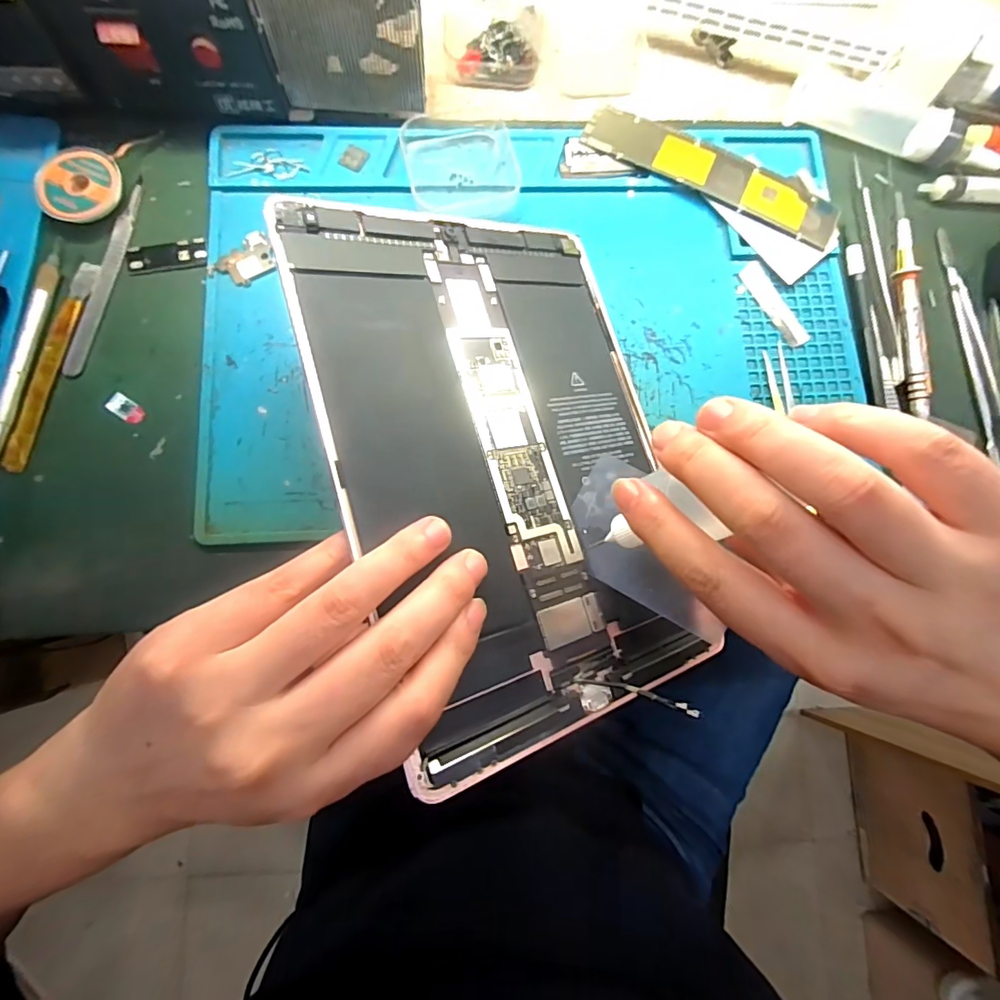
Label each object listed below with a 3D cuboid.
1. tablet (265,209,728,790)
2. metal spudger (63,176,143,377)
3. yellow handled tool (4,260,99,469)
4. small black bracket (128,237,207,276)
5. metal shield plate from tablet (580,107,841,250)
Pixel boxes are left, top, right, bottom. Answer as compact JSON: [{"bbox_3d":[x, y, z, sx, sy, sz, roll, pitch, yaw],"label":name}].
[{"bbox_3d":[0.008,-0.025,0.230,0.169,0.006,0.245,-11,80,-30],"label":"tablet"},{"bbox_3d":[-0.219,-0.126,0.270,0.011,0.004,0.120,12,81,-1],"label":"metal spudger"},{"bbox_3d":[-0.239,-0.073,0.258,0.010,0.004,0.119,12,81,-1],"label":"yellow handled tool"},{"bbox_3d":[-0.189,-0.139,0.276,0.044,0.004,0.016,-11,82,-5],"label":"small black bracket"},{"bbox_3d":[0.132,-0.203,0.301,0.163,0.004,0.034,24,81,1],"label":"metal shield plate from tablet"}]

